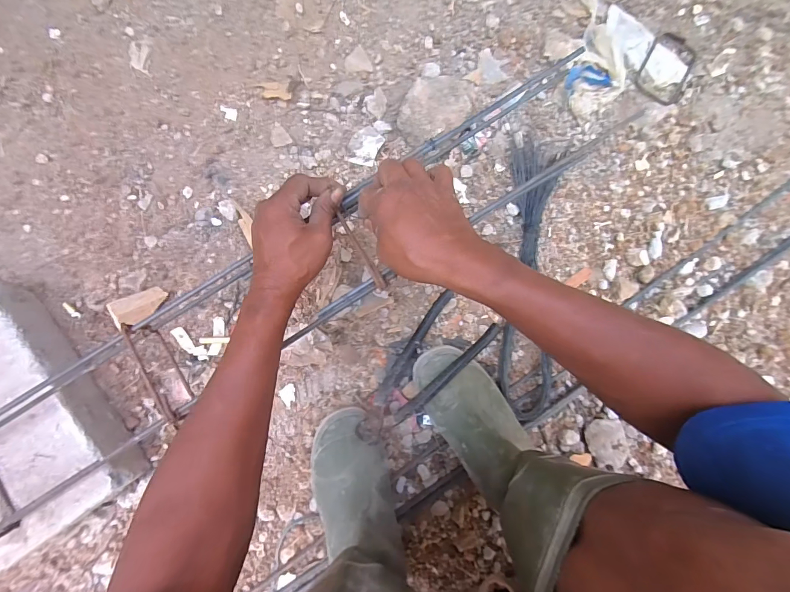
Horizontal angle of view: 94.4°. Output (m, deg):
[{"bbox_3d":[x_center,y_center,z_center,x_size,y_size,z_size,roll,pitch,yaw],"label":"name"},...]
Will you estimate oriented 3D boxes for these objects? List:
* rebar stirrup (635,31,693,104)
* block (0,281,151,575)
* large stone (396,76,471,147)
[{"bbox_3d":[0.447,-0.376,0.604,0.080,0.006,0.127,26,86,-1],"label":"rebar stirrup"},{"bbox_3d":[-0.505,0.162,0.469,0.207,0.081,0.325,-40,89,-4],"label":"block"},{"bbox_3d":[0.061,-0.275,0.557,0.111,0.046,0.094,-15,88,-3],"label":"large stone"}]

